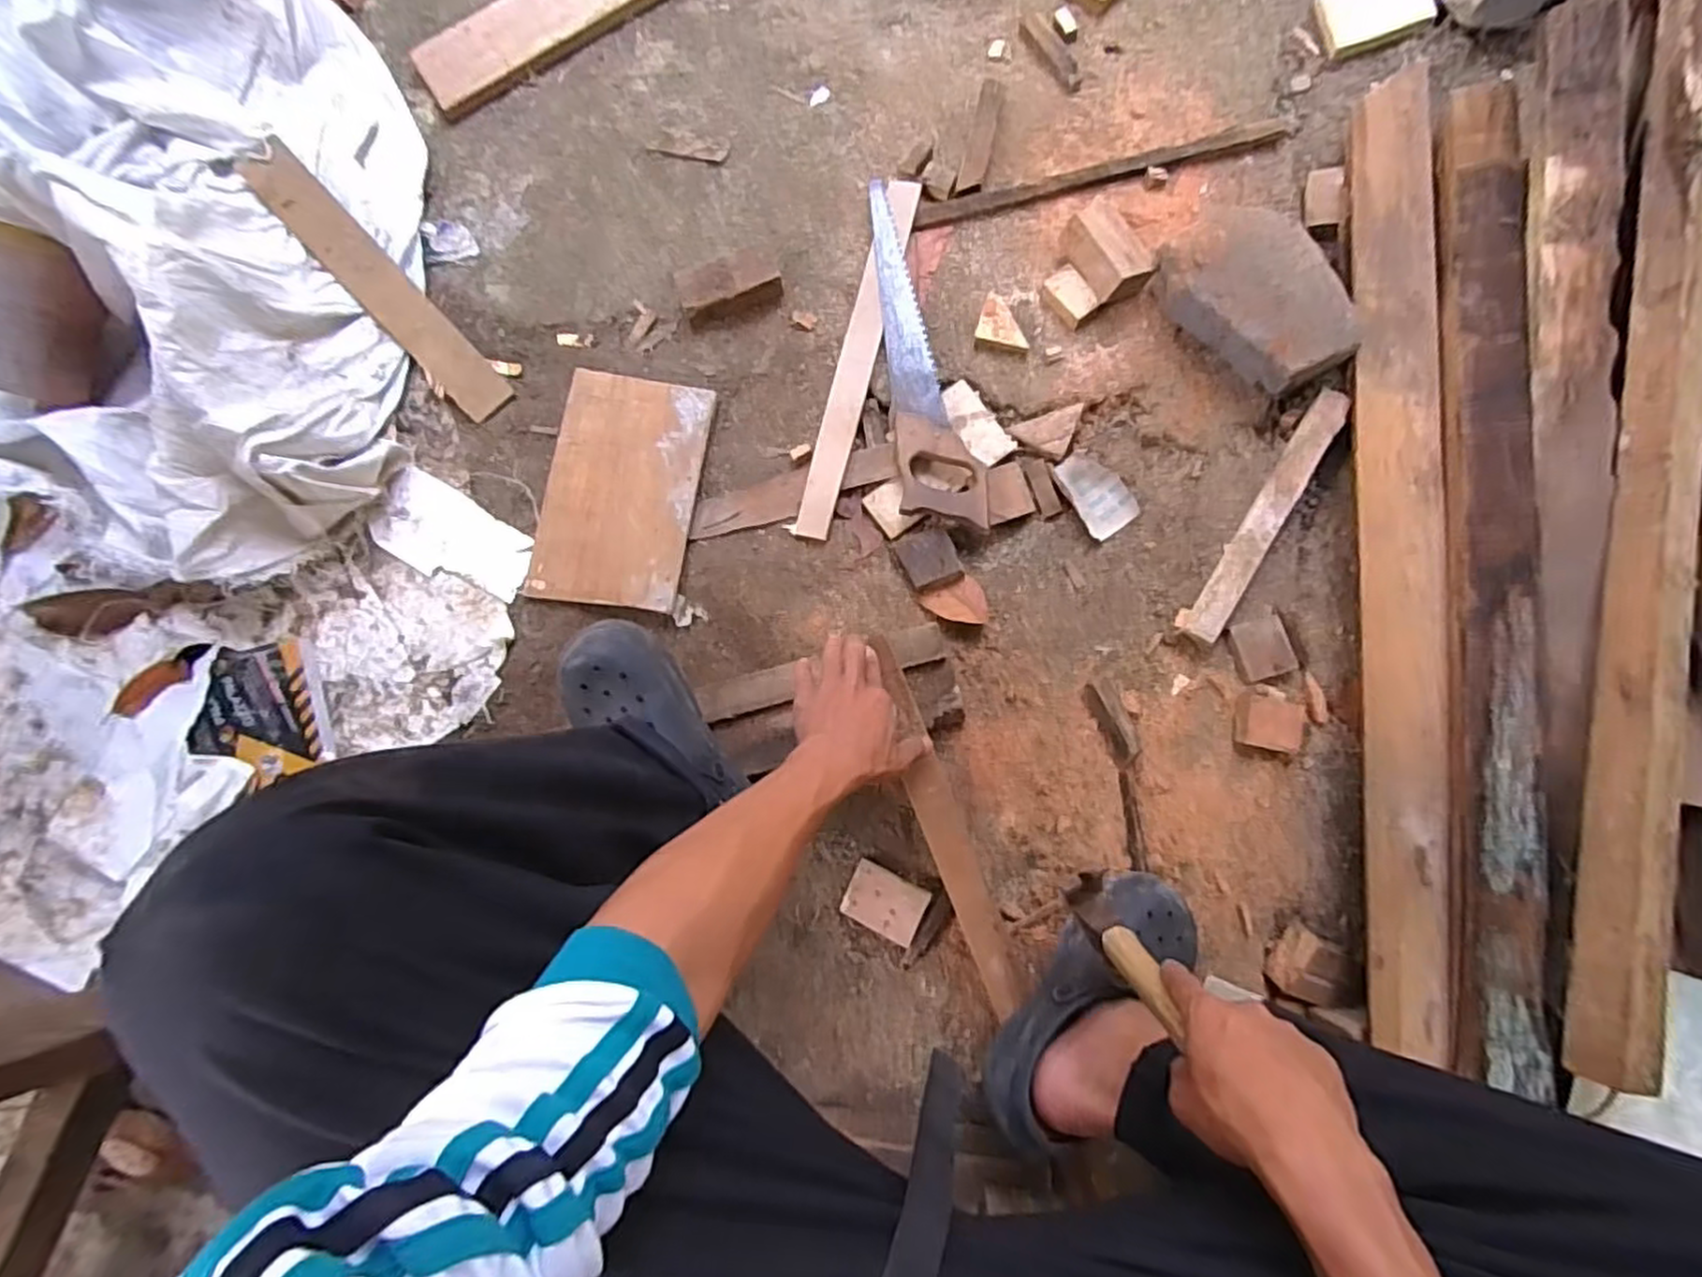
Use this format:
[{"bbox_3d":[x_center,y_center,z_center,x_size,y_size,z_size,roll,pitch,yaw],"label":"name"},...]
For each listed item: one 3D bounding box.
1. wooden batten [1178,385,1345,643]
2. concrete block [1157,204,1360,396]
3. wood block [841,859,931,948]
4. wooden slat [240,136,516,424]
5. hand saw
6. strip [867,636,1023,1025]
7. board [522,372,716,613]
[{"bbox_3d":[0.435,-0.129,0.780,0.033,0.034,0.302,30,85,9],"label":"wooden batten"},{"bbox_3d":[0.431,-0.359,0.791,0.129,0.078,0.211,-42,80,-2],"label":"concrete block"},{"bbox_3d":[0.036,0.268,0.758,0.077,0.023,0.057,26,85,8],"label":"wood block"},{"bbox_3d":[-0.564,-0.424,0.885,0.061,0.011,0.426,-43,87,-9],"label":"wooden slat"},{"bbox_3d":[0.087,-0.322,0.842,0.093,0.022,0.407,-5,81,4],"label":"hand saw"},{"bbox_3d":[0.086,0.170,0.689,0.040,0.013,0.350,-19,85,2],"label":"strip"},{"bbox_3d":[-0.262,-0.170,0.846,0.170,0.016,0.264,10,82,6],"label":"board"}]

